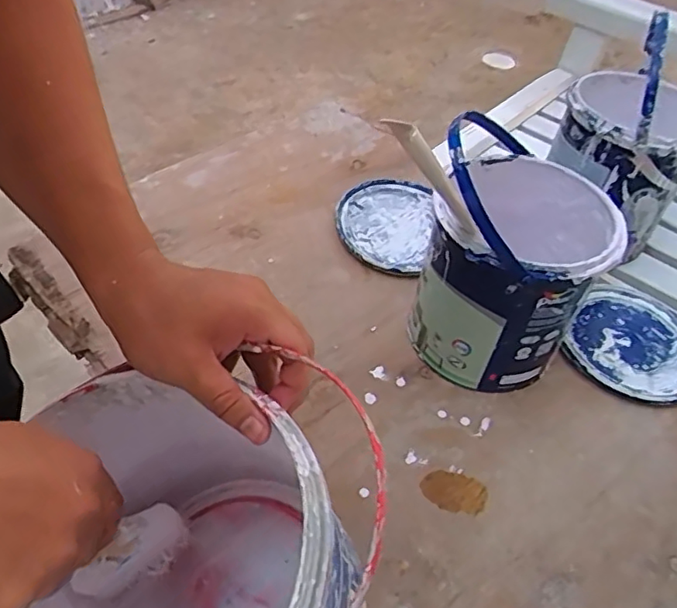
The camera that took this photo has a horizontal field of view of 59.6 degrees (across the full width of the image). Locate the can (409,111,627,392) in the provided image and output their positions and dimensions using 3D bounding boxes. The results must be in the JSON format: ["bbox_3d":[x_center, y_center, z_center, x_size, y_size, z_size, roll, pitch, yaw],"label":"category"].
[{"bbox_3d":[0.155,-0.042,0.534,0.151,0.211,0.155,3,50,-4],"label":"can"}]

